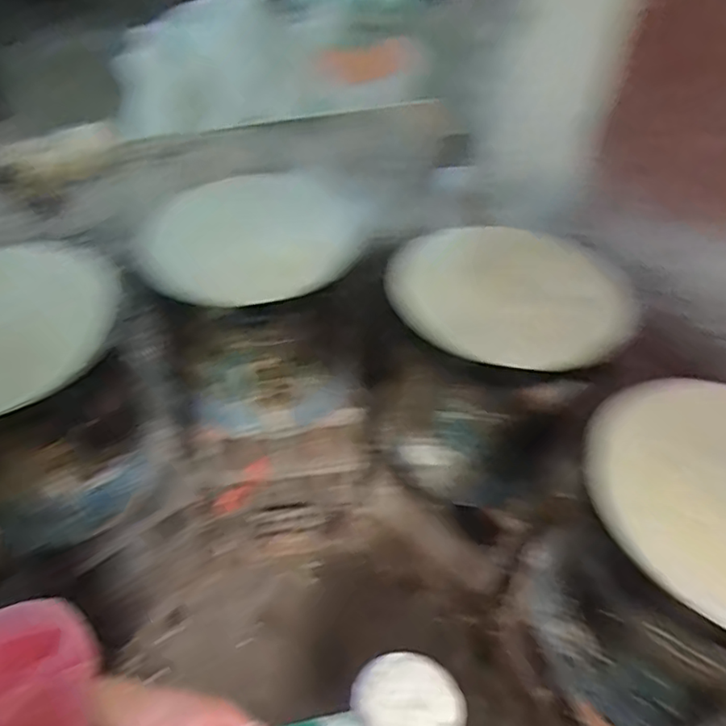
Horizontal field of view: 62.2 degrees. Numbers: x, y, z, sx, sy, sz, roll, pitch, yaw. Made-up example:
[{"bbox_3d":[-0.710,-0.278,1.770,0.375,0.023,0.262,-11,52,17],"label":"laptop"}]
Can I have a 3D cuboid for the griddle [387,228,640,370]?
[{"bbox_3d":[0.255,-0.137,1.024,0.397,0.047,0.342,7,48,5],"label":"griddle"}]

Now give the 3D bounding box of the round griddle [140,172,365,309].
[{"bbox_3d":[-0.290,-0.279,1.545,0.507,0.505,0.064,7,58,-30],"label":"round griddle"}]

